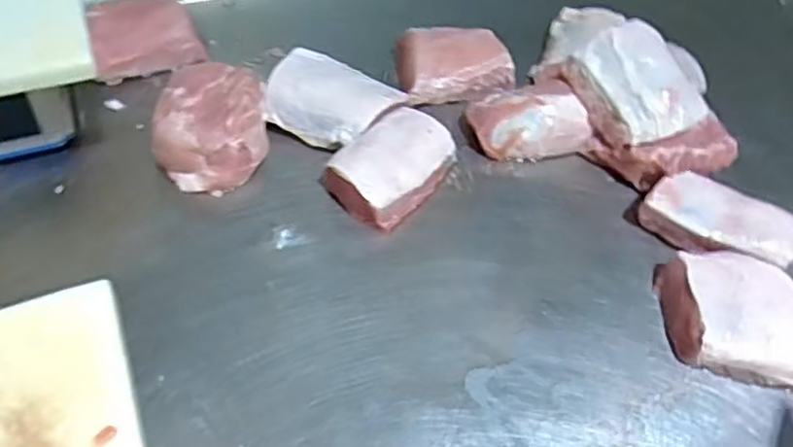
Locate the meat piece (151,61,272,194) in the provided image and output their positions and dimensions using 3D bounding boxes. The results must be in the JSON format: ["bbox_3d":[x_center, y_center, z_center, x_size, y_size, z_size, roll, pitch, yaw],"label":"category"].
[{"bbox_3d":[-0.240,-0.128,0.860,0.141,0.077,0.183,-5,51,-8],"label":"meat piece"}]

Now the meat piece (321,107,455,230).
[{"bbox_3d":[-0.006,-0.074,0.842,0.114,0.059,0.158,33,55,21],"label":"meat piece"}]

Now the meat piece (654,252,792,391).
[{"bbox_3d":[0.375,0.101,0.725,0.157,0.071,0.130,11,51,5],"label":"meat piece"}]

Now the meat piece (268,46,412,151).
[{"bbox_3d":[-0.093,-0.165,0.897,0.165,0.056,0.122,26,53,16],"label":"meat piece"}]

